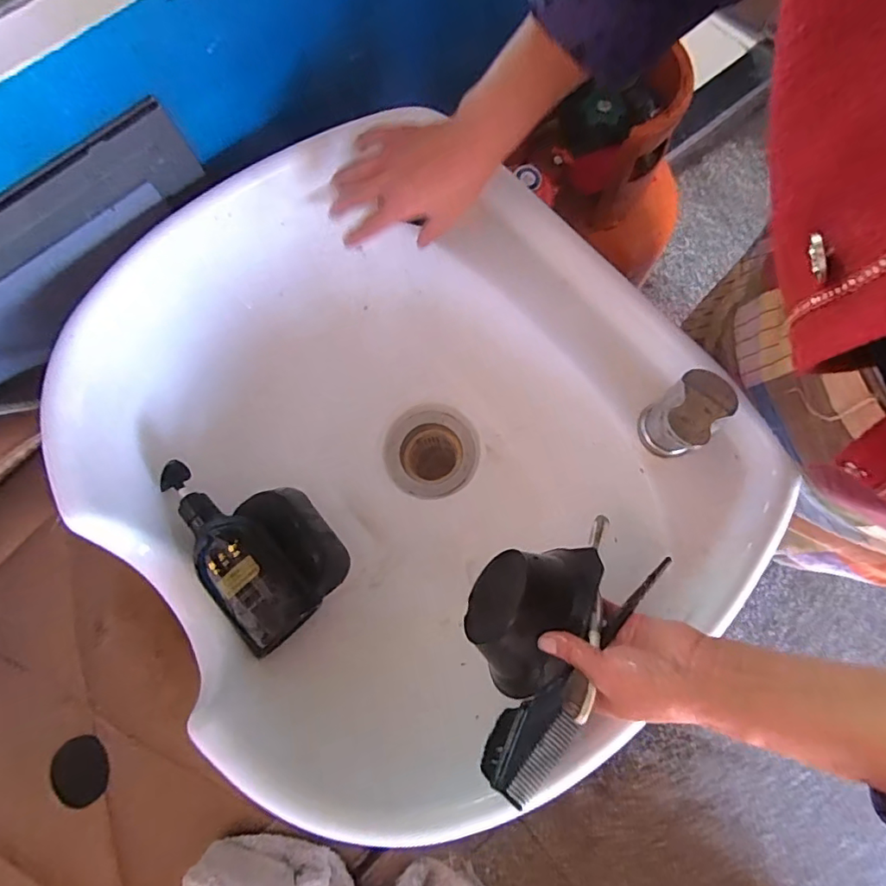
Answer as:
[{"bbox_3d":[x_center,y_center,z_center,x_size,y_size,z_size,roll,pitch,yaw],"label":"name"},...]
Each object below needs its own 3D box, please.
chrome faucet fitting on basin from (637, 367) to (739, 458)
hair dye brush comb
[{"bbox_3d":[0.180,-0.017,0.407,0.057,0.117,0.052,0,76,1],"label":"chrome faucet fitting on basin"},{"bbox_3d":[0.098,0.163,0.384,0.201,0.008,0.050,-48,35,-21],"label":"hair dye brush comb"}]

